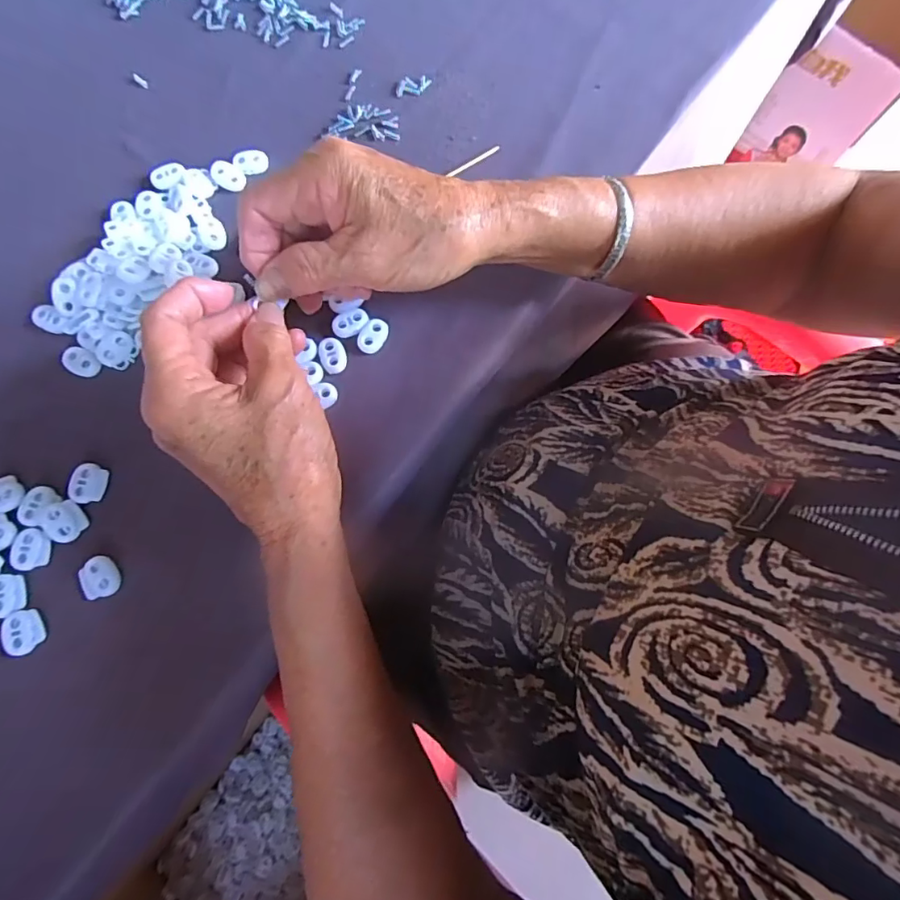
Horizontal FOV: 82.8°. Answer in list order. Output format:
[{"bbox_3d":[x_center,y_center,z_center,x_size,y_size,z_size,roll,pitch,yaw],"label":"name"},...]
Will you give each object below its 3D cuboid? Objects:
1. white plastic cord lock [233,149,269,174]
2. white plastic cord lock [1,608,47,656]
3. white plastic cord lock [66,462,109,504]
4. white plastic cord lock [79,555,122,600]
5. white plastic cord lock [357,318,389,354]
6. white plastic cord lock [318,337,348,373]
[{"bbox_3d":[-0.133,-0.191,0.339,0.021,0.006,0.015,4,76,0],"label":"white plastic cord lock"},{"bbox_3d":[-0.225,0.096,0.269,0.019,0.004,0.022,-27,78,-8],"label":"white plastic cord lock"},{"bbox_3d":[-0.204,0.018,0.287,0.020,0.004,0.022,0,76,-1],"label":"white plastic cord lock"},{"bbox_3d":[-0.190,0.069,0.277,0.018,0.006,0.022,-24,78,-7],"label":"white plastic cord lock"},{"bbox_3d":[-0.047,-0.070,0.312,0.014,0.004,0.022,29,77,6],"label":"white plastic cord lock"},{"bbox_3d":[-0.071,-0.058,0.307,0.016,0.004,0.023,-14,77,-5],"label":"white plastic cord lock"}]

